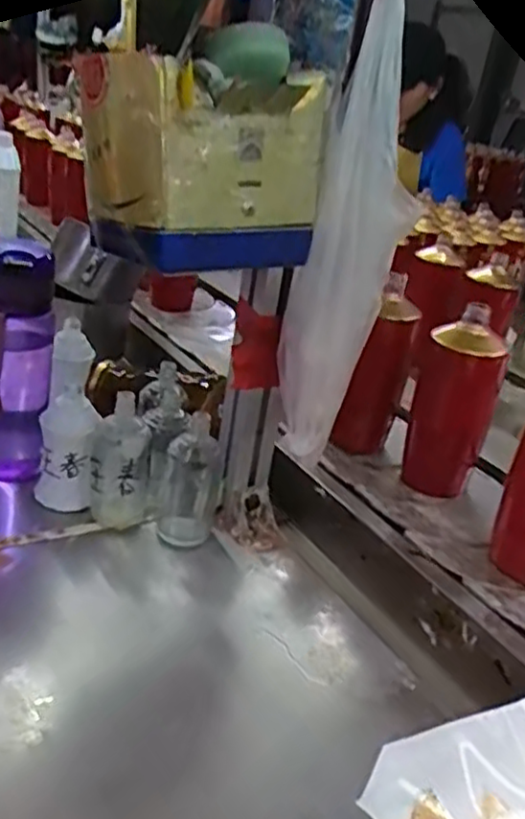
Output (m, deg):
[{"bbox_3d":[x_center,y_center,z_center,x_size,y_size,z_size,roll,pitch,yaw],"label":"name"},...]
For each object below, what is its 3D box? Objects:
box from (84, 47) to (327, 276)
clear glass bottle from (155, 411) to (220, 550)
[{"bbox_3d":[-0.044,-0.185,0.522,0.155,0.132,0.111,-14,33,-35],"label":"box"},{"bbox_3d":[-0.073,0.063,0.647,0.061,0.114,0.054,5,29,0],"label":"clear glass bottle"}]

